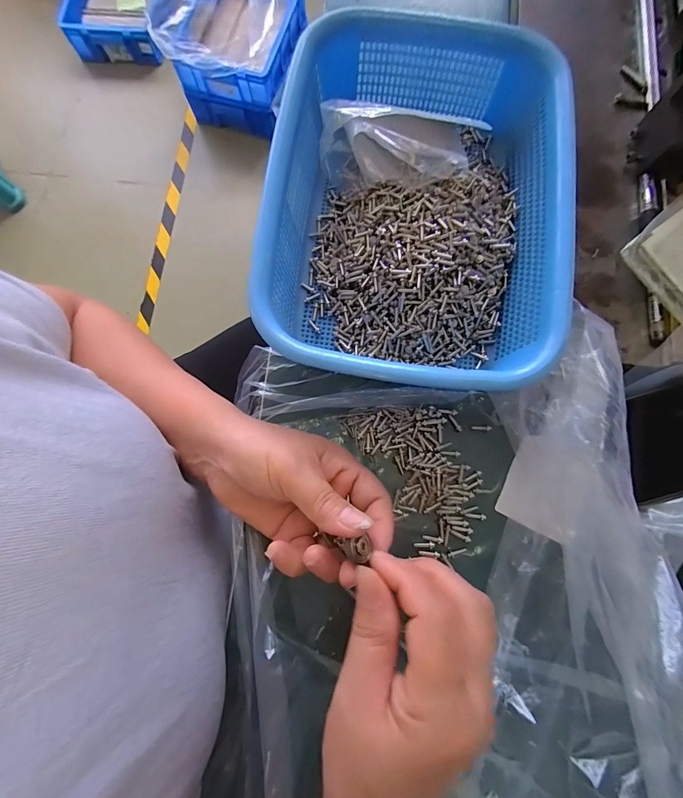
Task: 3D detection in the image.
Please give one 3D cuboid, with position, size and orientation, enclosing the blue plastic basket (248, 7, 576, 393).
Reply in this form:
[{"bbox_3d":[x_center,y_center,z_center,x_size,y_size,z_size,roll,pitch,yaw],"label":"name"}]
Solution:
[{"bbox_3d":[0.053,-0.147,0.284,0.204,0.071,0.285,10,80,2],"label":"blue plastic basket"}]

